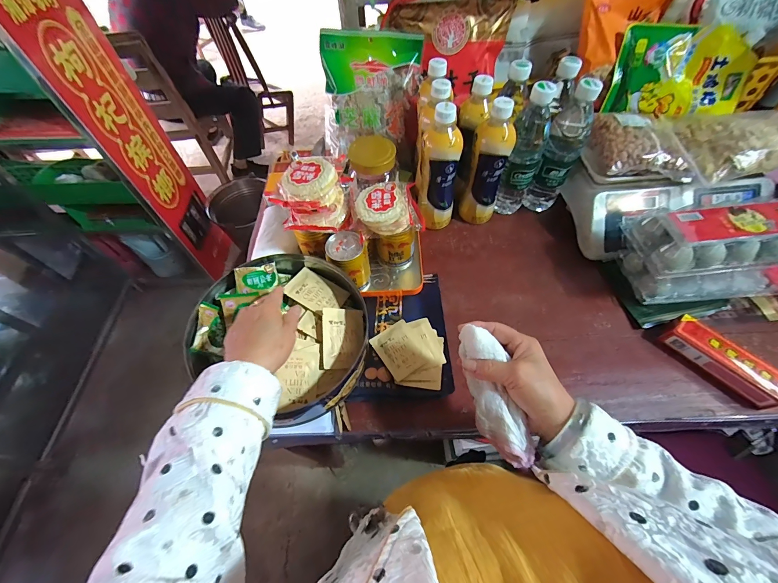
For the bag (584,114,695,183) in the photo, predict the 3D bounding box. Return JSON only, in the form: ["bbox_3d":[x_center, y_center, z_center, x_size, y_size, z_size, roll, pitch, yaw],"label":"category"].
[{"bbox_3d":[0.385,-0.224,0.507,0.137,0.050,0.127,8,58,6],"label":"bag"}]

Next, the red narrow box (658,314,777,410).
[{"bbox_3d":[0.438,0.090,0.423,0.034,0.042,0.133,-33,63,-19],"label":"red narrow box"}]

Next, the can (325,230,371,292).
[{"bbox_3d":[-0.060,-0.048,0.509,0.057,0.081,0.055,0,58,0],"label":"can"}]

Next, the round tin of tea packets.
[{"bbox_3d":[-0.140,0.048,0.444,0.226,0.077,0.202,22,60,14],"label":"round tin of tea packets"}]

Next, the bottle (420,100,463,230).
[{"bbox_3d":[0.082,-0.191,0.525,0.053,0.193,0.059,-34,64,-20],"label":"bottle"}]

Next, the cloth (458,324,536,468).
[{"bbox_3d":[0.103,0.101,0.325,0.040,0.022,0.136,-14,75,-9],"label":"cloth"}]

